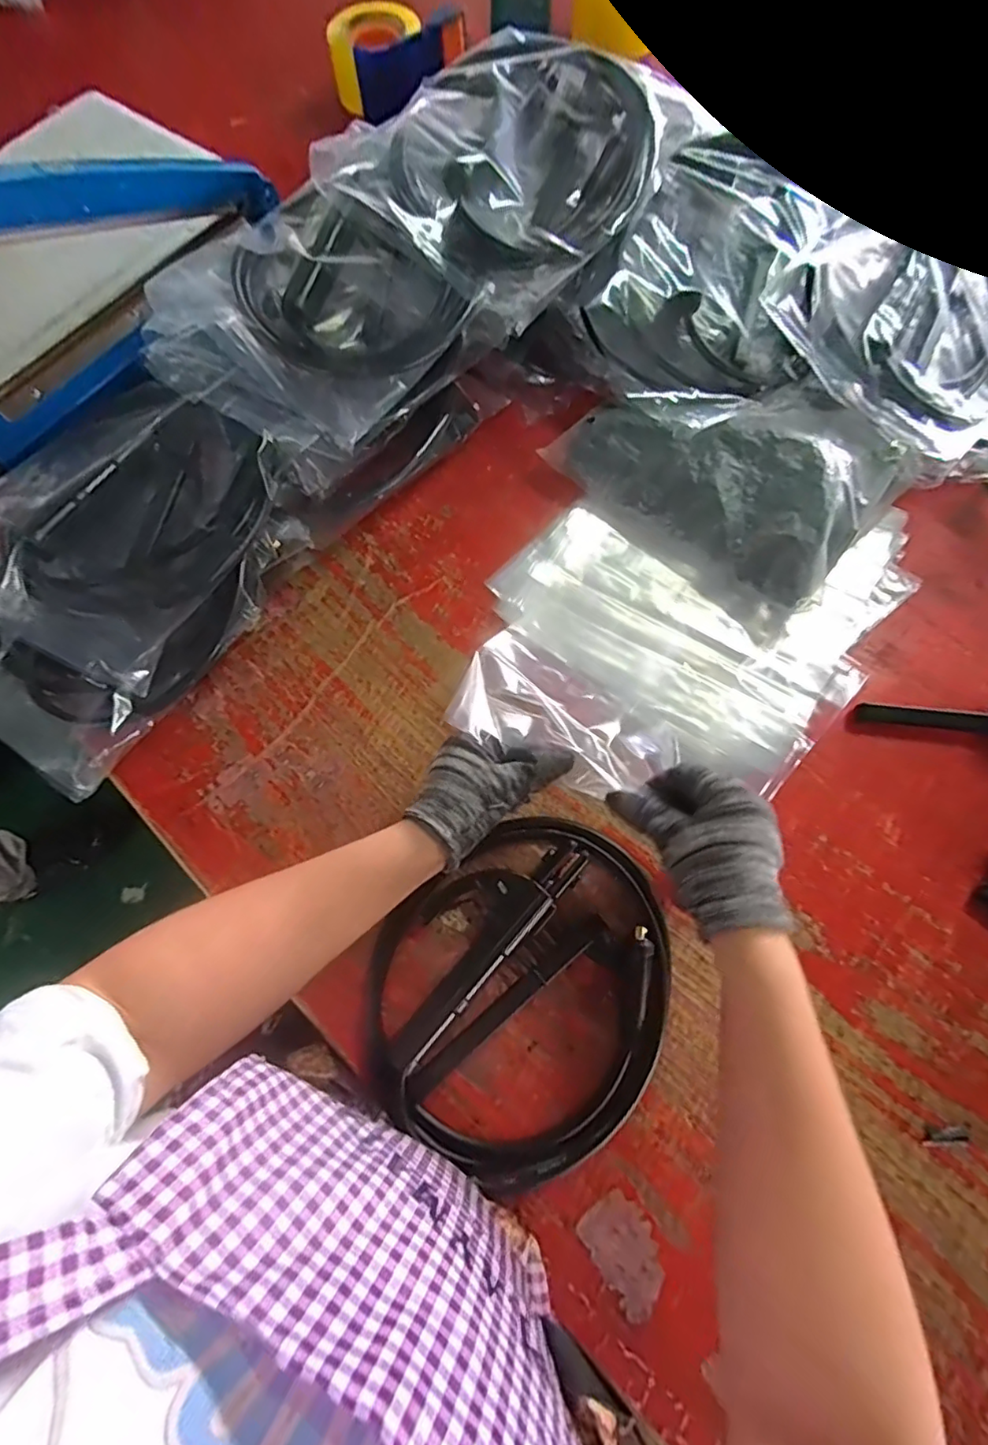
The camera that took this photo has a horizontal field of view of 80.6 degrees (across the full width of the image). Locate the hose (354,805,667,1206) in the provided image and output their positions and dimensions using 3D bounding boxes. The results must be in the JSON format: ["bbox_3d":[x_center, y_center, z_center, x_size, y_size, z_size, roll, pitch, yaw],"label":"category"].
[{"bbox_3d":[0.026,0.194,0.424,0.238,0.032,0.201,-41,76,-11],"label":"hose"}]

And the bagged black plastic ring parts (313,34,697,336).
[{"bbox_3d":[0.021,-0.520,0.538,0.245,0.042,0.287,39,77,13],"label":"bagged black plastic ring parts"}]

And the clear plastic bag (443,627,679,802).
[{"bbox_3d":[0.057,-0.003,0.435,0.163,0.021,0.107,30,52,3],"label":"clear plastic bag"}]

